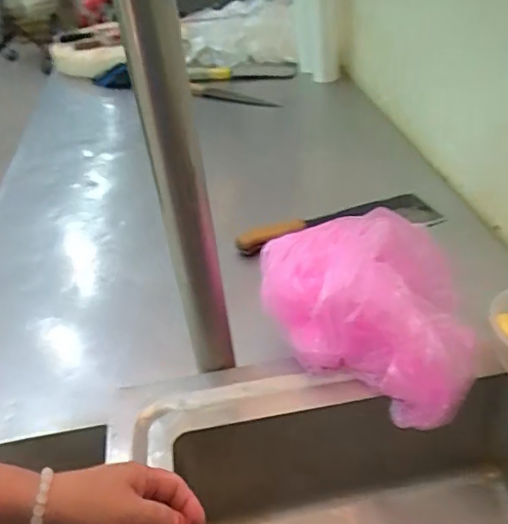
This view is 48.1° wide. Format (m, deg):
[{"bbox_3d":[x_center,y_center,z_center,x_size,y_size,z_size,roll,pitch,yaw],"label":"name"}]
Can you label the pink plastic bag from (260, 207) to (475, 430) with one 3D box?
[{"bbox_3d":[0.122,0.051,0.669,0.237,0.138,0.218,0,36,7],"label":"pink plastic bag"}]

